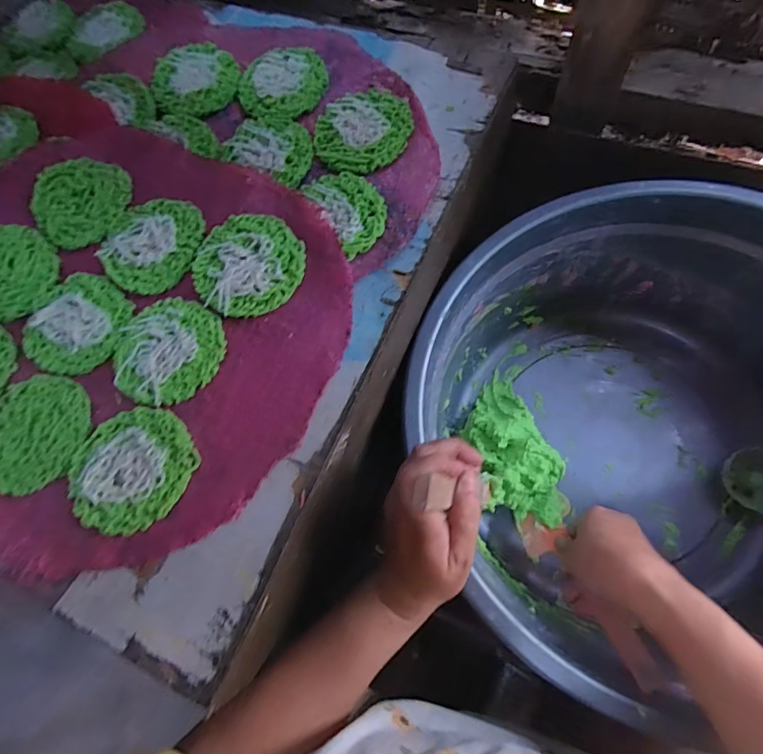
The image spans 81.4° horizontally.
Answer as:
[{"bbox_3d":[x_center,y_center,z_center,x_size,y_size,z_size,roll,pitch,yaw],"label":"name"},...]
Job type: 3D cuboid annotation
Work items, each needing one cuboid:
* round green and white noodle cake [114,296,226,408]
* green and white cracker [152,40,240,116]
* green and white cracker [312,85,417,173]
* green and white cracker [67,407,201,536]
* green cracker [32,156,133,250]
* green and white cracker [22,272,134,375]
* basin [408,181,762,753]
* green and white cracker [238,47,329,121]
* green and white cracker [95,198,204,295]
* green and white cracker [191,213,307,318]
[{"bbox_3d":[-0.152,-0.019,0.313,0.074,0.005,0.077,27,77,15],"label":"round green and white noodle cake"},{"bbox_3d":[-0.169,-0.270,0.400,0.076,0.007,0.082,-1,72,2],"label":"green and white cracker"},{"bbox_3d":[-0.015,-0.202,0.360,0.078,0.008,0.079,-2,71,7],"label":"green and white cracker"},{"bbox_3d":[-0.161,0.059,0.287,0.076,0.009,0.075,-2,71,7],"label":"green and white cracker"},{"bbox_3d":[-0.242,-0.143,0.357,0.071,0.013,0.074,-7,70,5],"label":"green cracker"},{"bbox_3d":[-0.228,-0.040,0.334,0.071,0.009,0.076,-2,71,7],"label":"green and white cracker"},{"bbox_3d":[0.222,0.043,0.410,0.364,0.205,0.382,-14,70,2],"label":"basin"},{"bbox_3d":[-0.086,-0.260,0.388,0.080,0.005,0.076,-2,71,7],"label":"green and white cracker"},{"bbox_3d":[-0.172,-0.102,0.335,0.071,0.008,0.076,-2,71,7],"label":"green and white cracker"},{"bbox_3d":[-0.096,-0.083,0.324,0.078,0.010,0.077,-2,71,7],"label":"green and white cracker"}]

